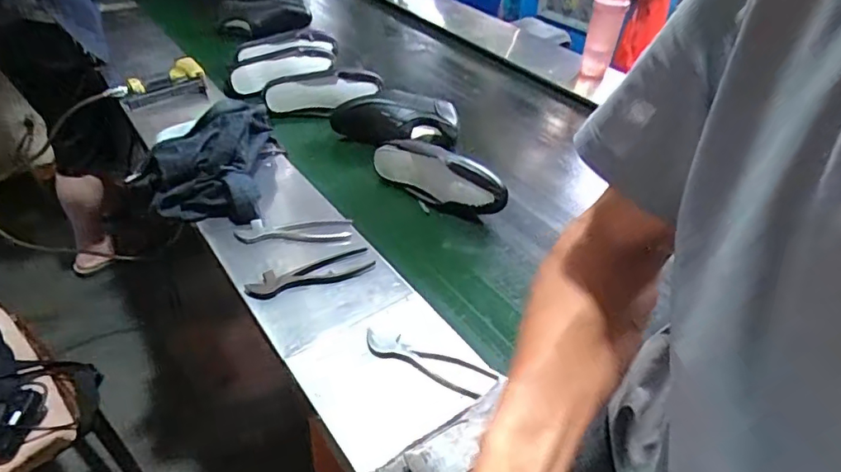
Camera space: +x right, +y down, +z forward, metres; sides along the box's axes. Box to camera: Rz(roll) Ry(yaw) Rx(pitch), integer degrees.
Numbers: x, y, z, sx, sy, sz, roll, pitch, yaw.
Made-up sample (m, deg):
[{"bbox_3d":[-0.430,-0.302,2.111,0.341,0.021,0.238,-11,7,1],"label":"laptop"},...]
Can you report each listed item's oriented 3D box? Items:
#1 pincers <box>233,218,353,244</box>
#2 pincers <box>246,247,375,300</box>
[{"bbox_3d":[-0.215,-0.008,0.903,0.192,0.014,0.056,-1,40,-5],"label":"pincers"},{"bbox_3d":[-0.171,0.059,0.828,0.198,0.018,0.051,-16,44,-22],"label":"pincers"}]

